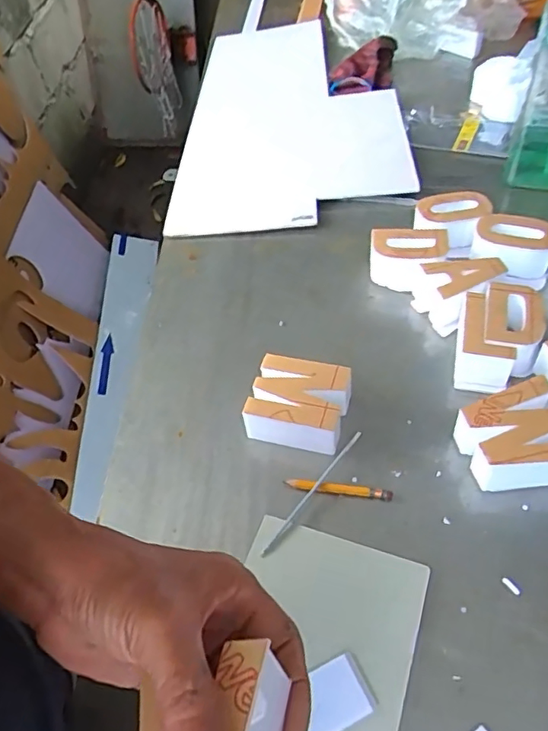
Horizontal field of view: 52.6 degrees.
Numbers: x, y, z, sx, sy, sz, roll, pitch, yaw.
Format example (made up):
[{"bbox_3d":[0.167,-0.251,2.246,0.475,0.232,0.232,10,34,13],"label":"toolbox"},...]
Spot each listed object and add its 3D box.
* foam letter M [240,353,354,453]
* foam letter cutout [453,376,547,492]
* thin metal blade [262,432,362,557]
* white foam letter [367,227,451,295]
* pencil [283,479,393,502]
[{"bbox_3d":[0.023,0.038,0.512,0.084,0.045,0.075,10,52,14],"label":"foam letter M"},{"bbox_3d":[0.203,0.064,0.470,0.086,0.052,0.078,-10,50,-2],"label":"foam letter cutout"},{"bbox_3d":[0.033,0.105,0.470,0.008,0.009,0.135,29,59,27],"label":"thin metal blade"},{"bbox_3d":[0.151,-0.120,0.632,0.080,0.050,0.061,10,52,14],"label":"white foam letter"},{"bbox_3d":[0.055,0.106,0.476,0.090,0.008,0.009,4,51,10],"label":"pencil"}]

